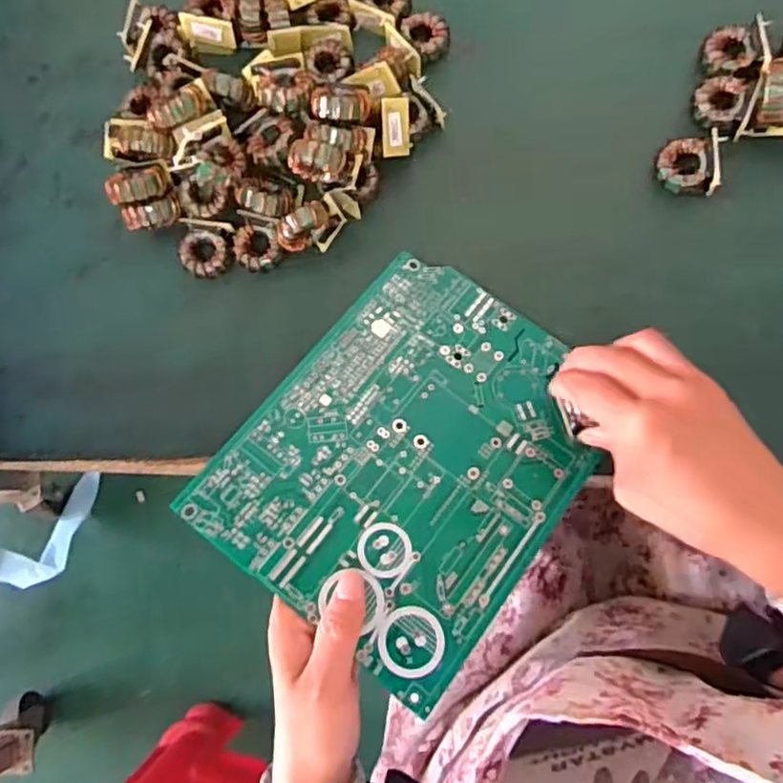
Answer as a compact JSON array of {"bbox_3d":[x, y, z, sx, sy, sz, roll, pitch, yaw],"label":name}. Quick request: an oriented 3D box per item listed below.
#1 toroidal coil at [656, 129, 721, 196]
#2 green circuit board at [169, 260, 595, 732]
[{"bbox_3d":[0.188,-0.142,0.425,0.035,0.019,0.035,0,85,4],"label":"toroidal coil"},{"bbox_3d":[0.015,0.034,0.393,0.175,0.004,0.219,36,71,9],"label":"green circuit board"}]

